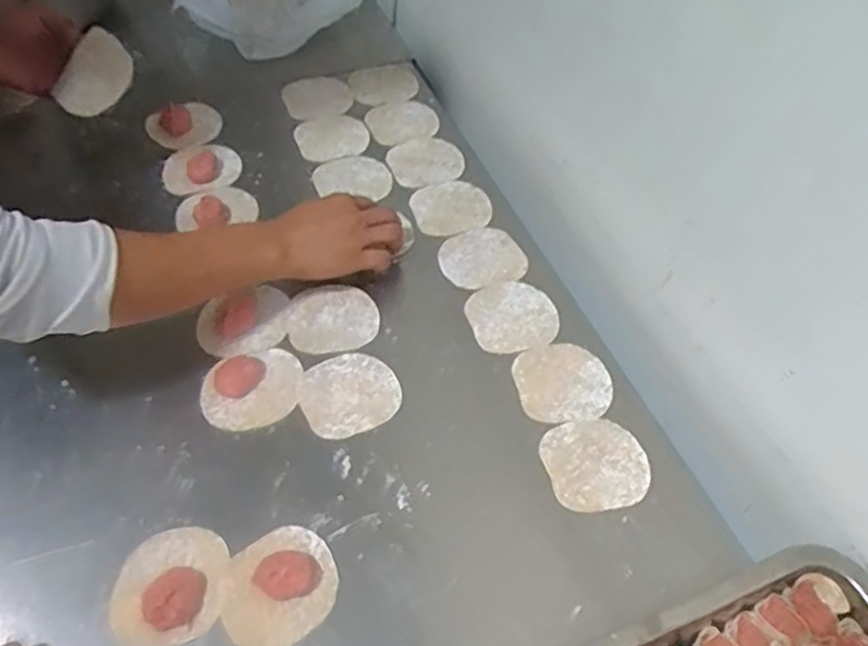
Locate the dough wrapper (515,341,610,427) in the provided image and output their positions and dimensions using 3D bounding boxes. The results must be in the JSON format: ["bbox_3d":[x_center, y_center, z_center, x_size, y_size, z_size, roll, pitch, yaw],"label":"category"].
[{"bbox_3d":[0.115,0.052,0.629,0.083,0.006,0.081,1,54,-2],"label":"dough wrapper"}]

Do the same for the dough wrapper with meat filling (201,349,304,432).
[{"bbox_3d":[-0.159,0.055,0.614,0.085,0.016,0.073,-17,56,-15],"label":"dough wrapper with meat filling"}]

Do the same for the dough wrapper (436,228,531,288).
[{"bbox_3d":[0.049,-0.069,0.718,0.087,0.004,0.075,-10,55,-10],"label":"dough wrapper"}]

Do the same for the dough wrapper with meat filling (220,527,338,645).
[{"bbox_3d":[-0.112,0.187,0.501,0.082,0.016,0.075,1,54,-2],"label":"dough wrapper with meat filling"}]

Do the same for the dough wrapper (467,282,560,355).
[{"bbox_3d":[0.075,-0.007,0.672,0.083,0.006,0.080,1,54,-2],"label":"dough wrapper"}]

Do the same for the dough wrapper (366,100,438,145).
[{"bbox_3d":[-0.040,-0.248,0.862,0.087,0.006,0.087,2,53,-3],"label":"dough wrapper"}]

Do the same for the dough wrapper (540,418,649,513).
[{"bbox_3d":[0.134,0.115,0.578,0.083,0.004,0.080,1,54,-2],"label":"dough wrapper"}]

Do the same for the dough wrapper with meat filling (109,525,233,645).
[{"bbox_3d":[-0.188,0.185,0.499,0.081,0.023,0.083,1,54,-2],"label":"dough wrapper with meat filling"}]

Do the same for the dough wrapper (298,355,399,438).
[{"bbox_3d":[-0.075,0.061,0.615,0.082,0.004,0.078,1,54,-2],"label":"dough wrapper"}]

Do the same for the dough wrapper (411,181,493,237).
[{"bbox_3d":[0.018,-0.127,0.767,0.085,0.006,0.079,2,55,-3],"label":"dough wrapper"}]

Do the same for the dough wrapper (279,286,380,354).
[{"bbox_3d":[-0.097,-0.003,0.663,0.085,0.009,0.072,-5,61,-7],"label":"dough wrapper"}]

